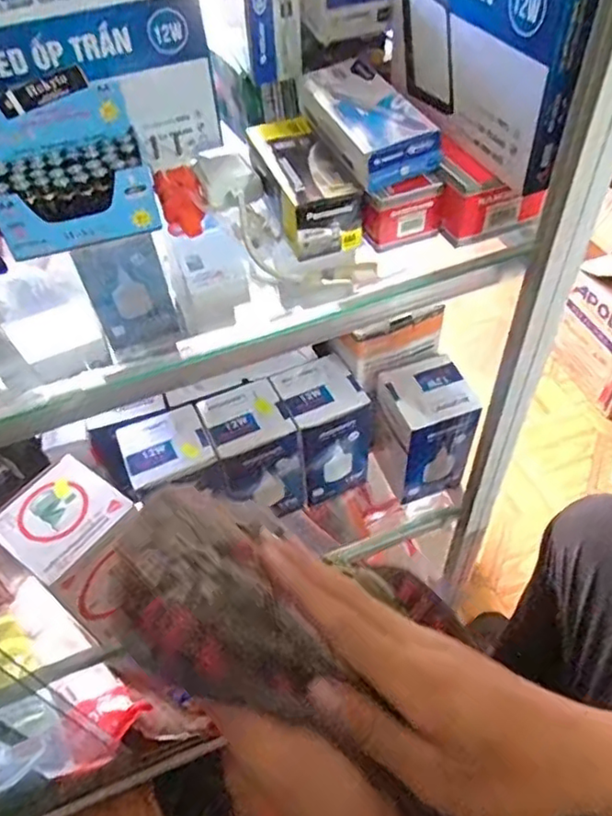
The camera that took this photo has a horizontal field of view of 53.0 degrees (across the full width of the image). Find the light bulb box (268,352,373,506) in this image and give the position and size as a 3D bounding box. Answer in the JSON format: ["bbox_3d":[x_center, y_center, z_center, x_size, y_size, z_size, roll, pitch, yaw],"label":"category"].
[{"bbox_3d":[0.028,0.022,0.712,0.099,0.137,0.091,-21,52,-13],"label":"light bulb box"}]

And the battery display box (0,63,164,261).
[{"bbox_3d":[-0.187,-0.191,0.478,0.119,0.092,0.094,-15,51,-9],"label":"battery display box"}]

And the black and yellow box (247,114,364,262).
[{"bbox_3d":[-0.001,-0.183,0.487,0.057,0.051,0.139,-12,51,-6],"label":"black and yellow box"}]

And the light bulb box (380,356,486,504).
[{"bbox_3d":[0.134,0.028,0.703,0.081,0.143,0.085,-21,52,-13],"label":"light bulb box"}]

